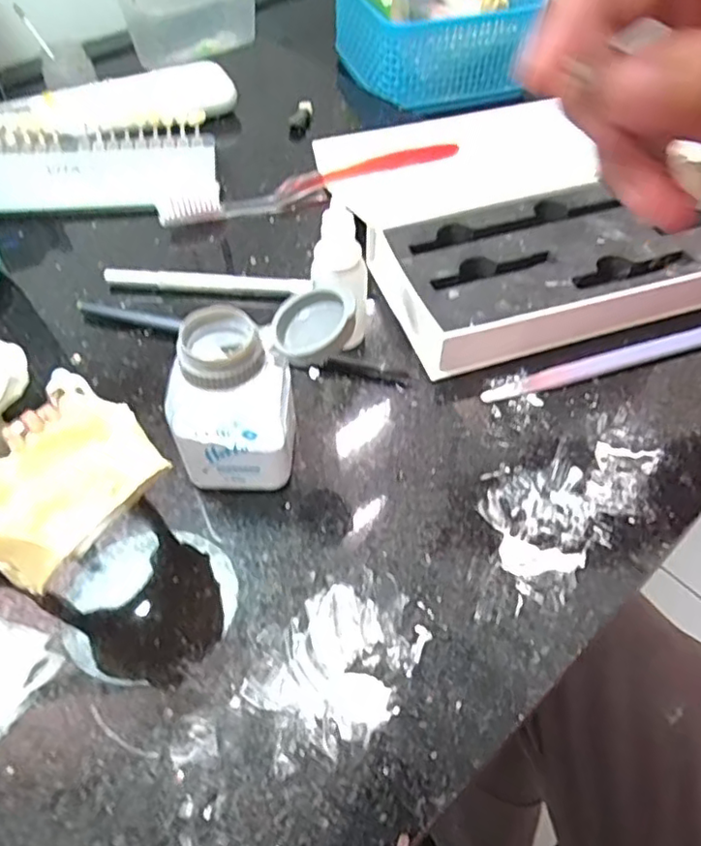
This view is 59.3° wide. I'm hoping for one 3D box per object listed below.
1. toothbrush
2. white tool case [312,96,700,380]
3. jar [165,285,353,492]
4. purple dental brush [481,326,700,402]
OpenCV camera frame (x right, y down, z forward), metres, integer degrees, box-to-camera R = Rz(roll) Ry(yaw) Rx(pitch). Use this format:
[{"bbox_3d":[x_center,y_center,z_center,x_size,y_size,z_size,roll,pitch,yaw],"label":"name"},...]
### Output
[{"bbox_3d":[-0.021,-0.144,0.369,0.185,0.015,0.015,-19,56,-14],"label":"toothbrush"},{"bbox_3d":[0.105,-0.127,0.344,0.213,0.030,0.199,-14,55,-11],"label":"white tool case"},{"bbox_3d":[-0.033,-0.008,0.230,0.066,0.072,0.037,-11,54,-8],"label":"jar"},{"bbox_3d":[0.127,-0.030,0.288,0.138,0.006,0.012,-14,55,-11],"label":"purple dental brush"}]

